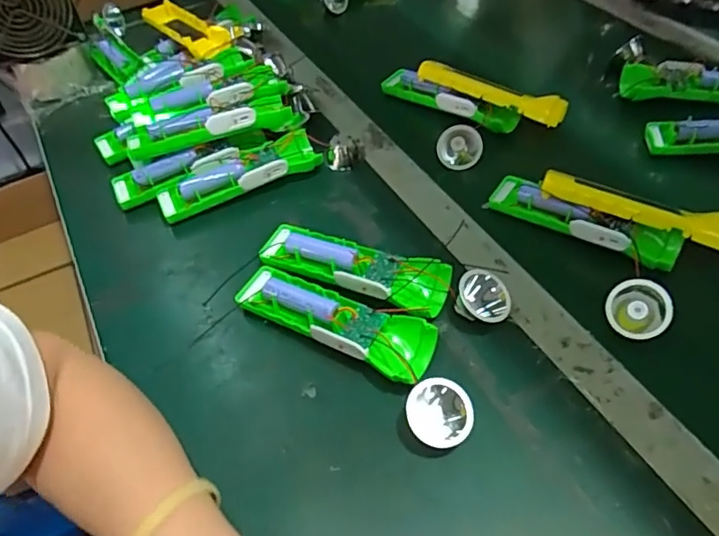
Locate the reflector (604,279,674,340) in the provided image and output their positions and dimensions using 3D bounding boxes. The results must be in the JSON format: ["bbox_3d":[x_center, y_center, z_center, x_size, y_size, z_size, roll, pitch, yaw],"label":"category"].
[{"bbox_3d":[0.219,0.032,0.438,0.046,0.037,0.046,-1,87,24],"label":"reflector"}]

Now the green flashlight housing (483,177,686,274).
[{"bbox_3d":[0.197,-0.043,0.499,0.163,0.030,0.038,27,57,26],"label":"green flashlight housing"}]

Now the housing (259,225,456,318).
[{"bbox_3d":[-0.008,0.002,0.473,0.165,0.030,0.051,18,54,20],"label":"housing"}]

